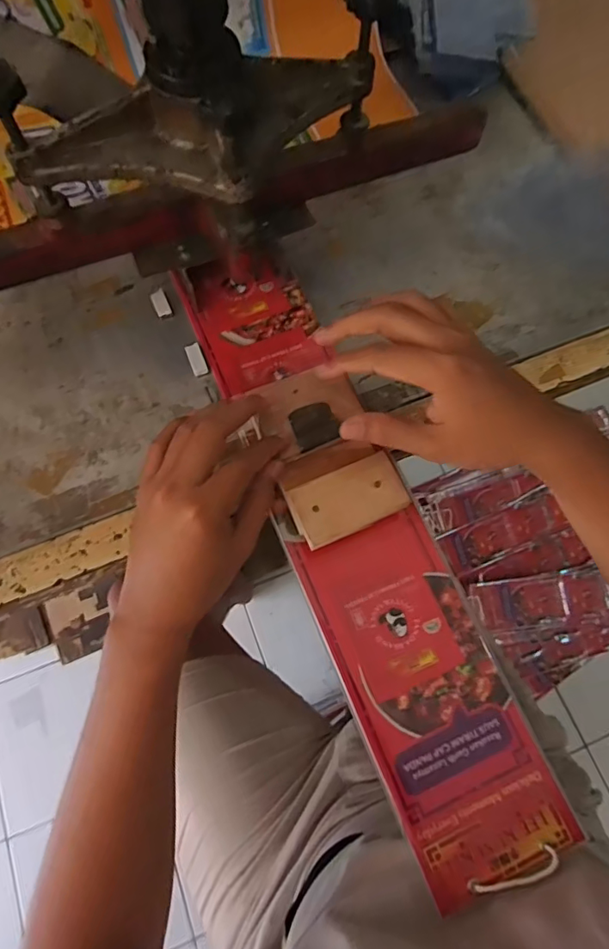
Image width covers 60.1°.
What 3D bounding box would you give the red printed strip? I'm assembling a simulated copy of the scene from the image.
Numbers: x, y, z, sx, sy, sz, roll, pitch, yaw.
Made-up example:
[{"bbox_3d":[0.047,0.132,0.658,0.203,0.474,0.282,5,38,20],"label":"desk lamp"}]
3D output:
[{"bbox_3d":[0.033,0.029,0.410,0.105,0.010,0.515,-21,73,-10],"label":"red printed strip"}]

